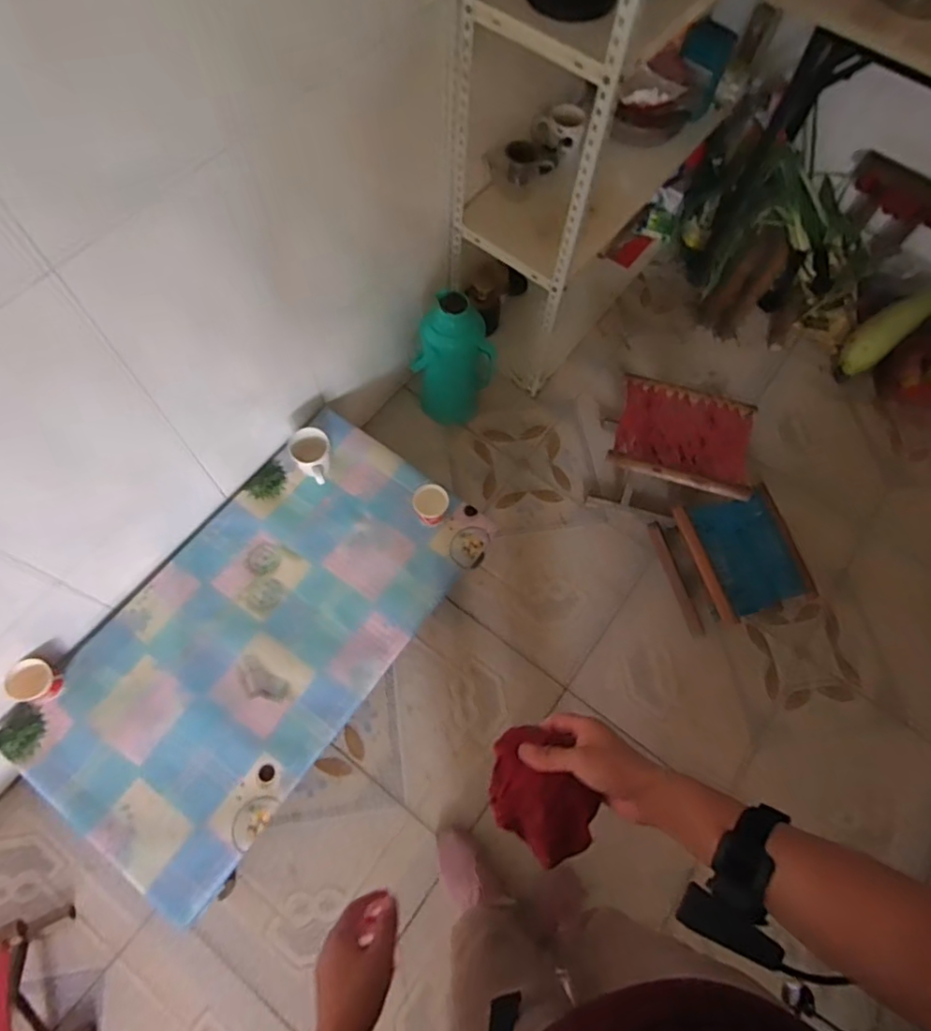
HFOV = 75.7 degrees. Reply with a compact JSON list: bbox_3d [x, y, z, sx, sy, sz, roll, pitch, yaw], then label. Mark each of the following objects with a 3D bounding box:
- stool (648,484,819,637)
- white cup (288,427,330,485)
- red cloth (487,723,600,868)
[{"bbox_3d":[0.611,0.104,1.385,0.233,0.170,0.271,-11,68,-7],"label":"stool"},{"bbox_3d":[-0.315,-0.120,1.243,0.083,0.069,0.115,-21,69,-11],"label":"white cup"},{"bbox_3d":[0.069,0.255,0.552,0.113,0.042,0.084,47,109,16],"label":"red cloth"}]

